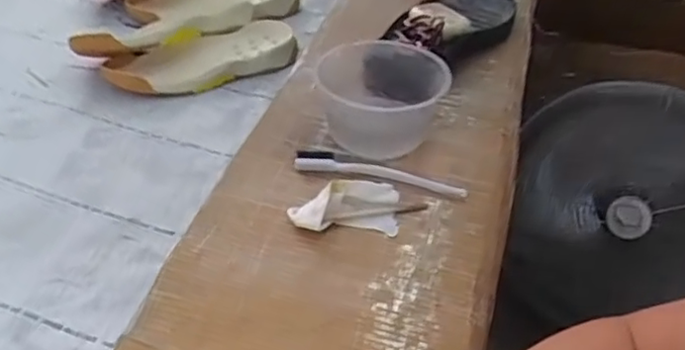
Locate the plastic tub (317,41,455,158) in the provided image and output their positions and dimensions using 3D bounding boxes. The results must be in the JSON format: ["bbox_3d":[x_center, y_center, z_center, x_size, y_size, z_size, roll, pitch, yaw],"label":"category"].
[{"bbox_3d":[0.043,-0.083,0.699,0.133,0.075,0.127,3,40,-2],"label":"plastic tub"}]

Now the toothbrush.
[{"bbox_3d":[0.037,-0.004,0.651,0.171,0.013,0.026,10,40,6],"label":"toothbrush"}]

